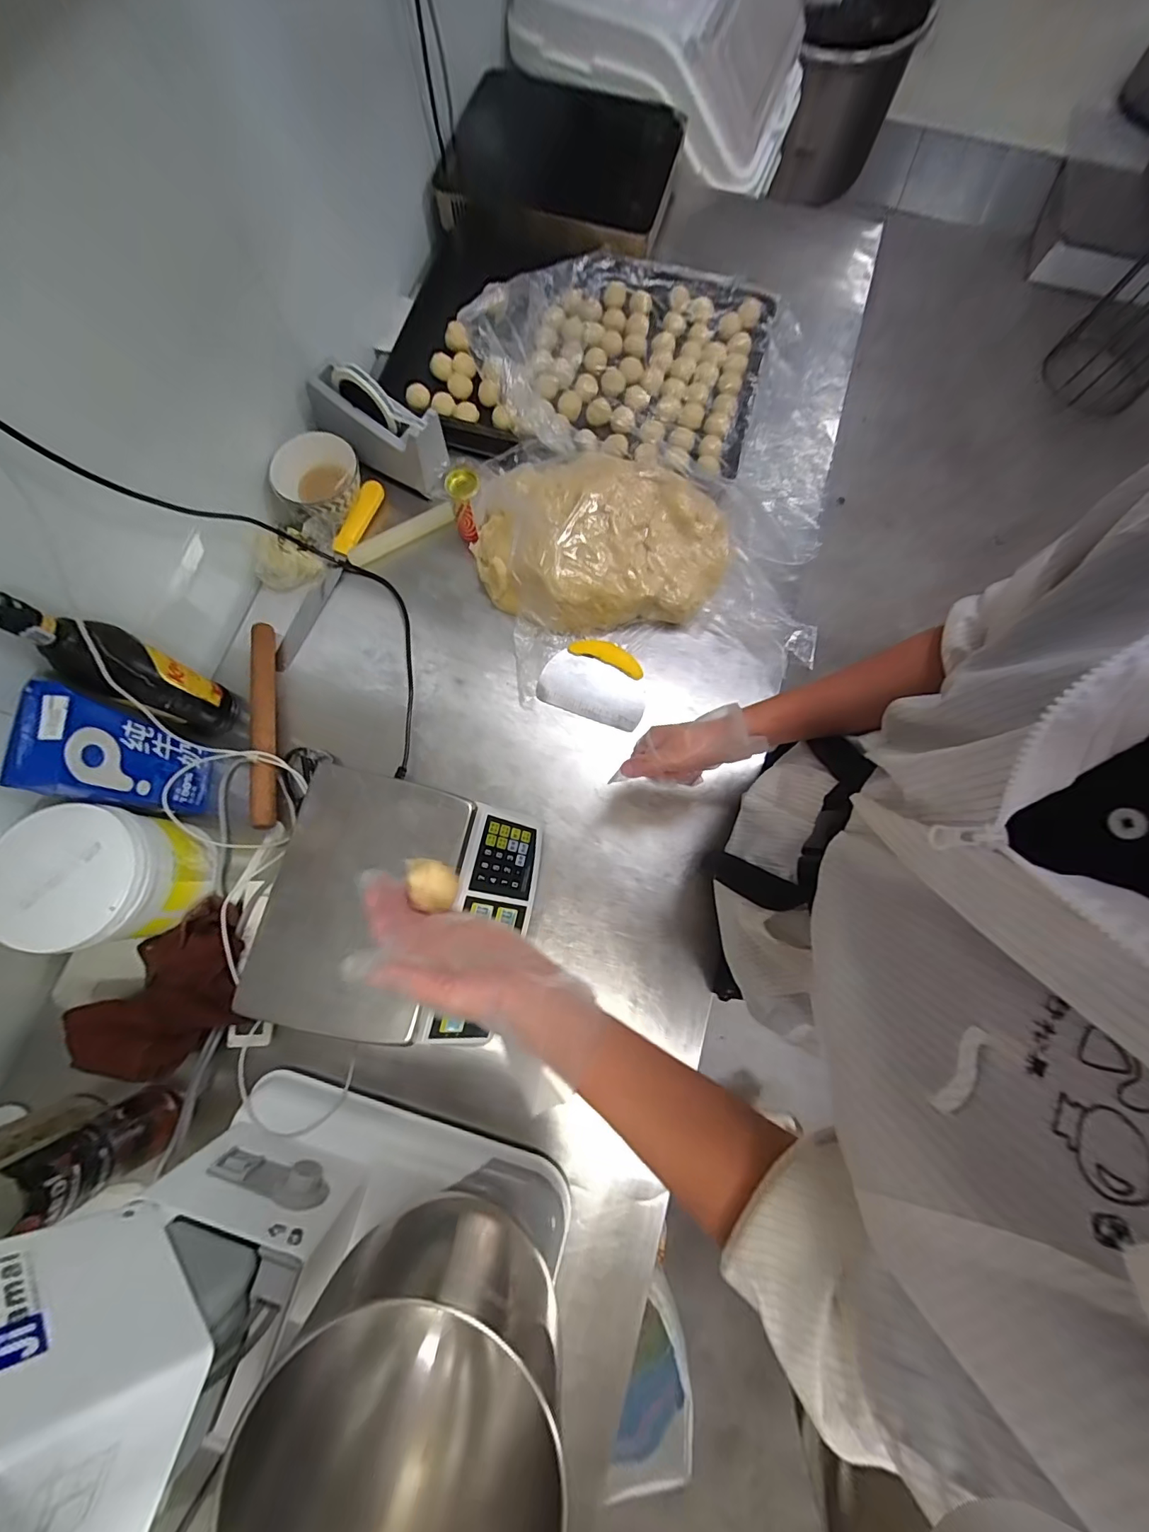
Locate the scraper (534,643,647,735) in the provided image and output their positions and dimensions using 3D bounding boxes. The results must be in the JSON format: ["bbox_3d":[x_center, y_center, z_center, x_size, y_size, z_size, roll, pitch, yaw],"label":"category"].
[{"bbox_3d":[0.032,-0.125,0.713,0.151,0.016,0.110,19,77,5],"label":"scraper"}]

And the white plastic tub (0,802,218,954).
[{"bbox_3d":[-0.545,0.131,0.574,0.135,0.133,0.146,0,76,1],"label":"white plastic tub"}]

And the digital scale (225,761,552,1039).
[{"bbox_3d":[-0.201,0.165,0.589,0.279,0.114,0.281,12,76,2],"label":"digital scale"}]

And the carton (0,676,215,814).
[{"bbox_3d":[-0.536,-0.008,0.587,0.055,0.204,0.110,6,76,2],"label":"carton"}]

